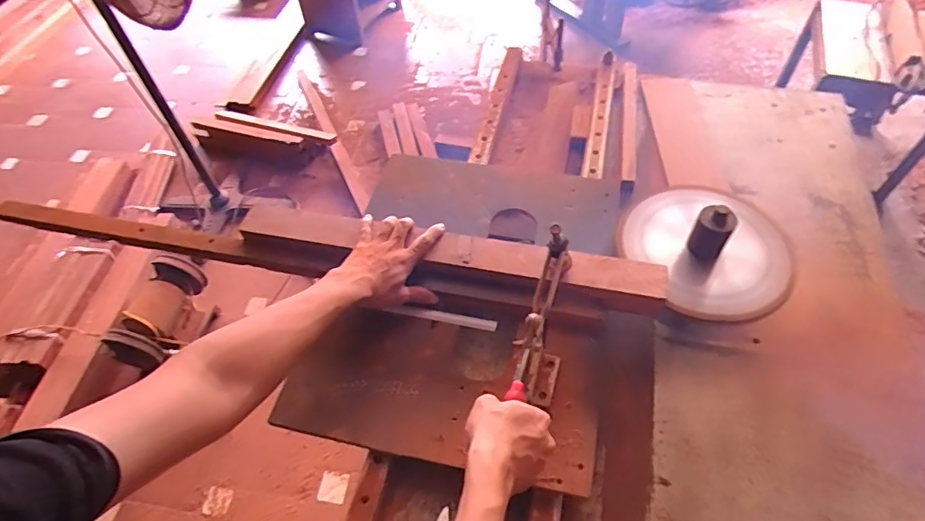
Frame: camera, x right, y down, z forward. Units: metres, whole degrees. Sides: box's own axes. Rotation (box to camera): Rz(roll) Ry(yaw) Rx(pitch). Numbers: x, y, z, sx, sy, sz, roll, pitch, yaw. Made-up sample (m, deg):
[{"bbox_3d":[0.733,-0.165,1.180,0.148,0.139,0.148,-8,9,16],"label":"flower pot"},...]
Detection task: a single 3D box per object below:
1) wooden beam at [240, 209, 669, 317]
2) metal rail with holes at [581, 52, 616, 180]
[{"bbox_3d":[-0.027,0.002,0.735,0.592,0.057,0.069,8,54,9],"label":"wooden beam"},{"bbox_3d":[0.270,-0.287,1.017,0.038,0.024,0.380,10,54,11],"label":"metal rail with holes"}]

